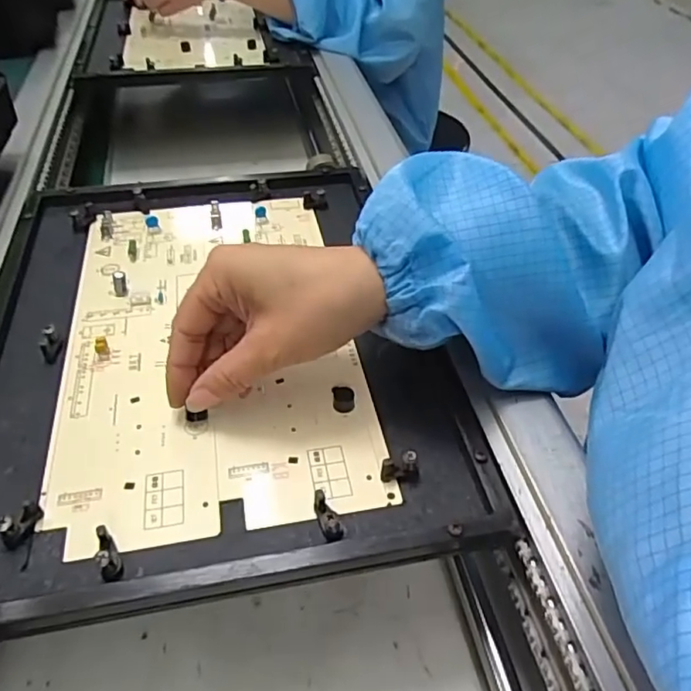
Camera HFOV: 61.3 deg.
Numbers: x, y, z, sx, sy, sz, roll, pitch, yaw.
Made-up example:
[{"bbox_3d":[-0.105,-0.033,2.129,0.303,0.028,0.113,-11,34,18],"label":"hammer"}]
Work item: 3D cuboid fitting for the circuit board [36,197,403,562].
[{"bbox_3d":[-0.087,-0.011,0.369,0.174,0.013,0.280,-5,46,-12],"label":"circuit board"}]

